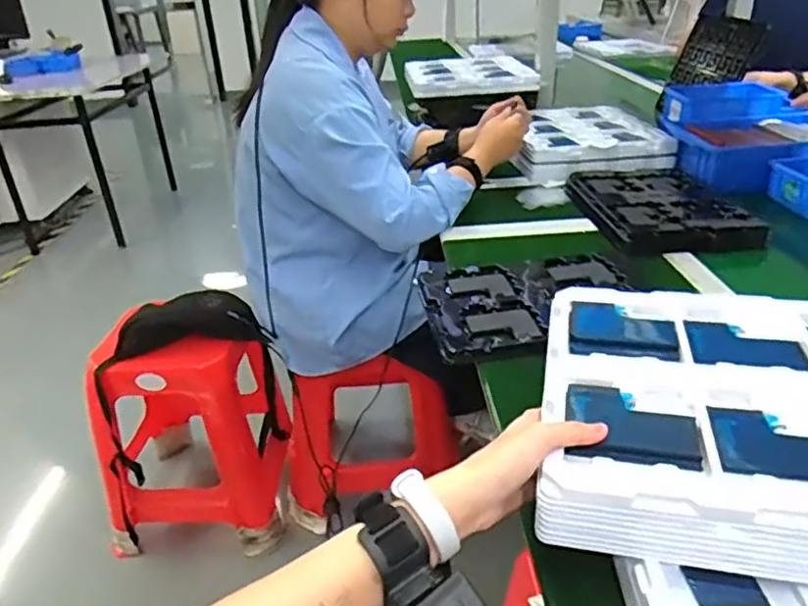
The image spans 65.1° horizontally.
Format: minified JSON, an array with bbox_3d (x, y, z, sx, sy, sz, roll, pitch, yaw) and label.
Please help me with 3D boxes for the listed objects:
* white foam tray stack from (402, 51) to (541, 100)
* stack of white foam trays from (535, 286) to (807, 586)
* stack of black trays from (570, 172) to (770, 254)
[{"bbox_3d":[0.163,-0.596,1.640,0.318,0.037,0.426,-3,29,0],"label":"white foam tray stack"},{"bbox_3d":[0.281,0.087,0.507,0.325,0.056,0.299,5,30,14],"label":"stack of white foam trays"},{"bbox_3d":[0.419,-0.159,1.049,0.229,0.036,0.323,-5,29,-3],"label":"stack of black trays"}]

